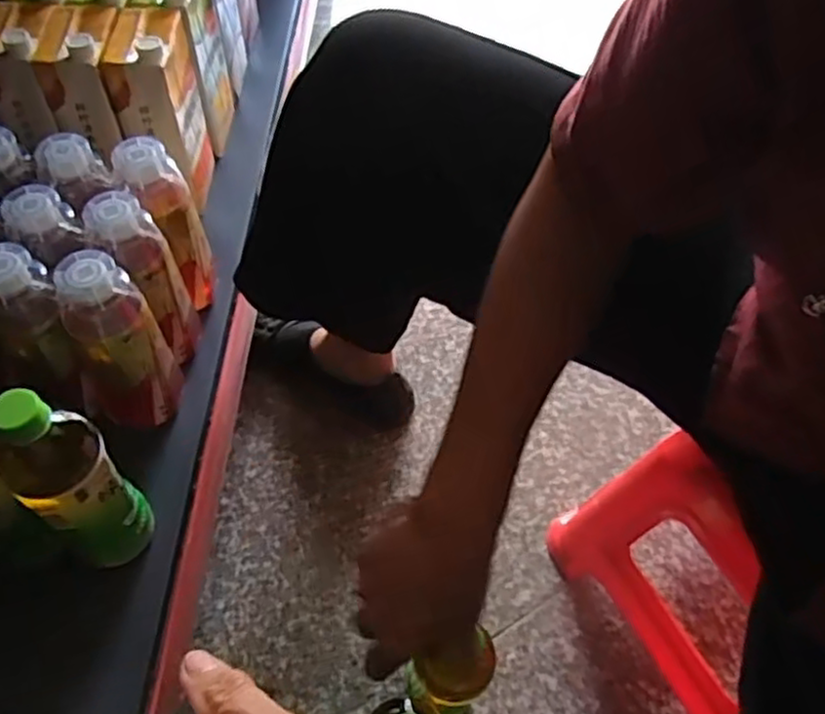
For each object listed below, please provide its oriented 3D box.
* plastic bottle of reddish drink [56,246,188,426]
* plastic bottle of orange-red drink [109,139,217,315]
[{"bbox_3d":[-0.254,-0.005,0.630,0.078,0.191,0.067,-15,59,-14],"label":"plastic bottle of reddish drink"},{"bbox_3d":[-0.238,-0.120,0.714,0.067,0.193,0.065,-16,59,-15],"label":"plastic bottle of orange-red drink"}]

